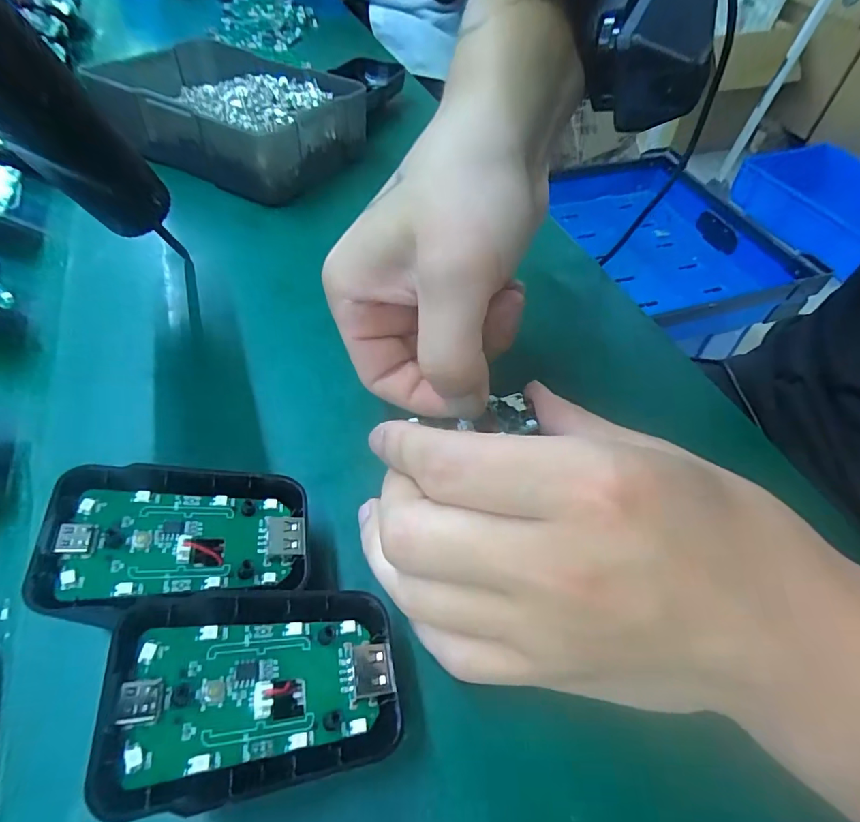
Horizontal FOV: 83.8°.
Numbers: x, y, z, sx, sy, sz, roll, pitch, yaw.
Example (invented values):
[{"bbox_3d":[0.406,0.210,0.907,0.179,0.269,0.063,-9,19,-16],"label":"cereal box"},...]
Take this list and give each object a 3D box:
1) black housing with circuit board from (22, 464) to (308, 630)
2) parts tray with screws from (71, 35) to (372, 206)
[{"bbox_3d":[-0.072,0.036,0.143,0.070,0.012,0.044,5,53,-26],"label":"black housing with circuit board"},{"bbox_3d":[-0.141,-0.215,0.348,0.164,0.050,0.121,24,55,14],"label":"parts tray with screws"}]

